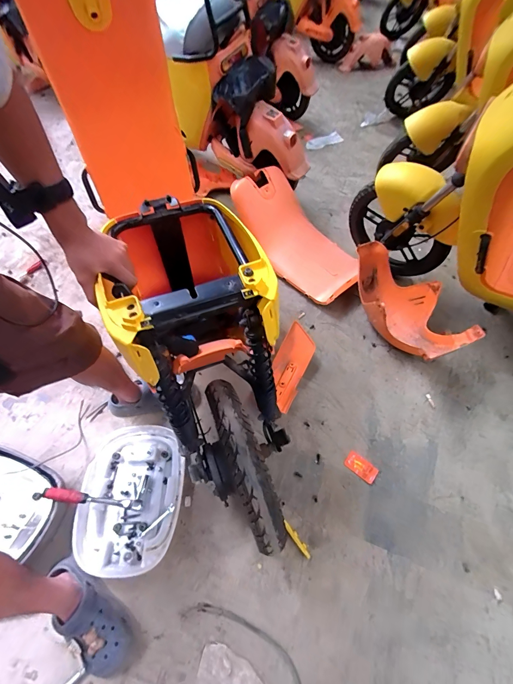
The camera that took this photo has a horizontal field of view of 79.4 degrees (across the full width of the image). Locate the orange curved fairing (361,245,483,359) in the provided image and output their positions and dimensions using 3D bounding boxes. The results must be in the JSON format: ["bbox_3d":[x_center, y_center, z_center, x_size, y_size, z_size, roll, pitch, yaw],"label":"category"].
[{"bbox_3d":[0.497,-0.119,1.060,0.244,0.206,0.436,-18,57,-8],"label":"orange curved fairing"}]

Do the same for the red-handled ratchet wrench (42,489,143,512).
[{"bbox_3d":[-0.415,0.407,0.795,0.234,0.030,0.026,17,56,-15],"label":"red-handled ratchet wrench"}]

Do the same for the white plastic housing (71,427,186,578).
[{"bbox_3d":[-0.339,0.419,0.849,0.267,0.047,0.347,-8,56,-1],"label":"white plastic housing"}]

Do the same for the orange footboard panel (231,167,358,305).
[{"bbox_3d":[0.148,-0.423,1.231,0.256,0.139,0.601,-37,85,-19],"label":"orange footboard panel"}]

